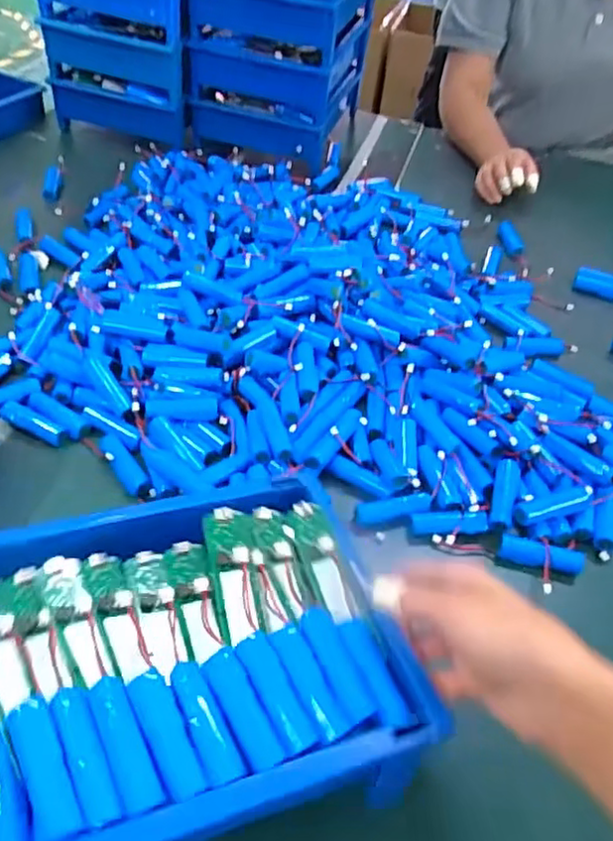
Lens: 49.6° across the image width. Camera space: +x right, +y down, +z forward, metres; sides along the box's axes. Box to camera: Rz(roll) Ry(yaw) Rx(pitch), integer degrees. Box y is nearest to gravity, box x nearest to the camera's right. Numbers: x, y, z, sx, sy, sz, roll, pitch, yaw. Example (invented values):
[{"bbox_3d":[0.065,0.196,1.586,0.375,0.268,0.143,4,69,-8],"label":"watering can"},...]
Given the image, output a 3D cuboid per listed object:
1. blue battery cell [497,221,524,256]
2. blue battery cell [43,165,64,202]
[{"bbox_3d":[0.285,-0.256,0.925,0.022,0.021,0.073,0,46,-7],"label":"blue battery cell"},{"bbox_3d":[-0.364,-0.344,0.956,0.023,0.019,0.078,-2,46,-9],"label":"blue battery cell"}]

